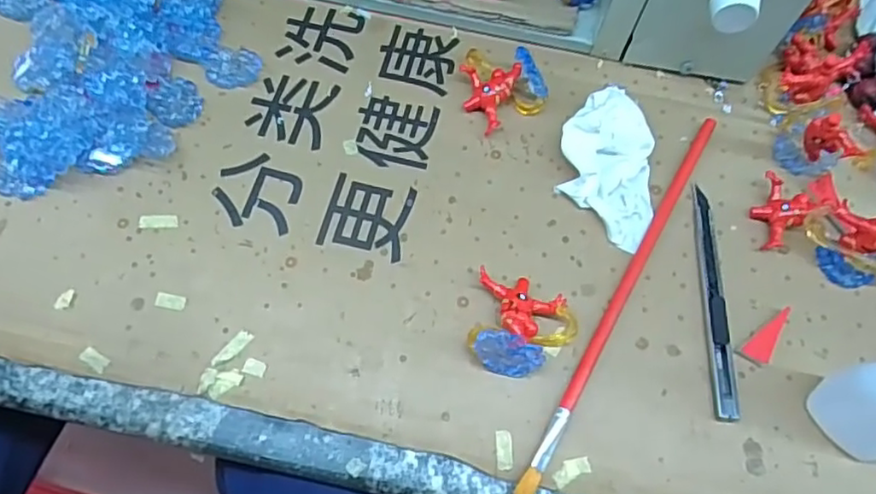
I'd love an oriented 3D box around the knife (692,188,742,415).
[{"bbox_3d":[0.156,0.026,0.352,0.014,0.010,0.139,5,66,-1],"label":"knife"}]

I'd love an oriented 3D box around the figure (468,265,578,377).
[{"bbox_3d":[0.046,0.041,0.332,0.054,0.023,0.053,1,66,-3],"label":"figure"}]

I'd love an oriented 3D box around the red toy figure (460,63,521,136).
[{"bbox_3d":[0.033,-0.093,0.392,0.035,0.017,0.043,1,66,-3],"label":"red toy figure"}]

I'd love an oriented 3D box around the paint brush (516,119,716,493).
[{"bbox_3d":[0.107,0.021,0.351,0.010,0.010,0.260,30,68,10],"label":"paint brush"}]

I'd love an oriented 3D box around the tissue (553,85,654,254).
[{"bbox_3d":[0.103,-0.051,0.378,0.055,0.019,0.101,4,66,-1],"label":"tissue"}]

